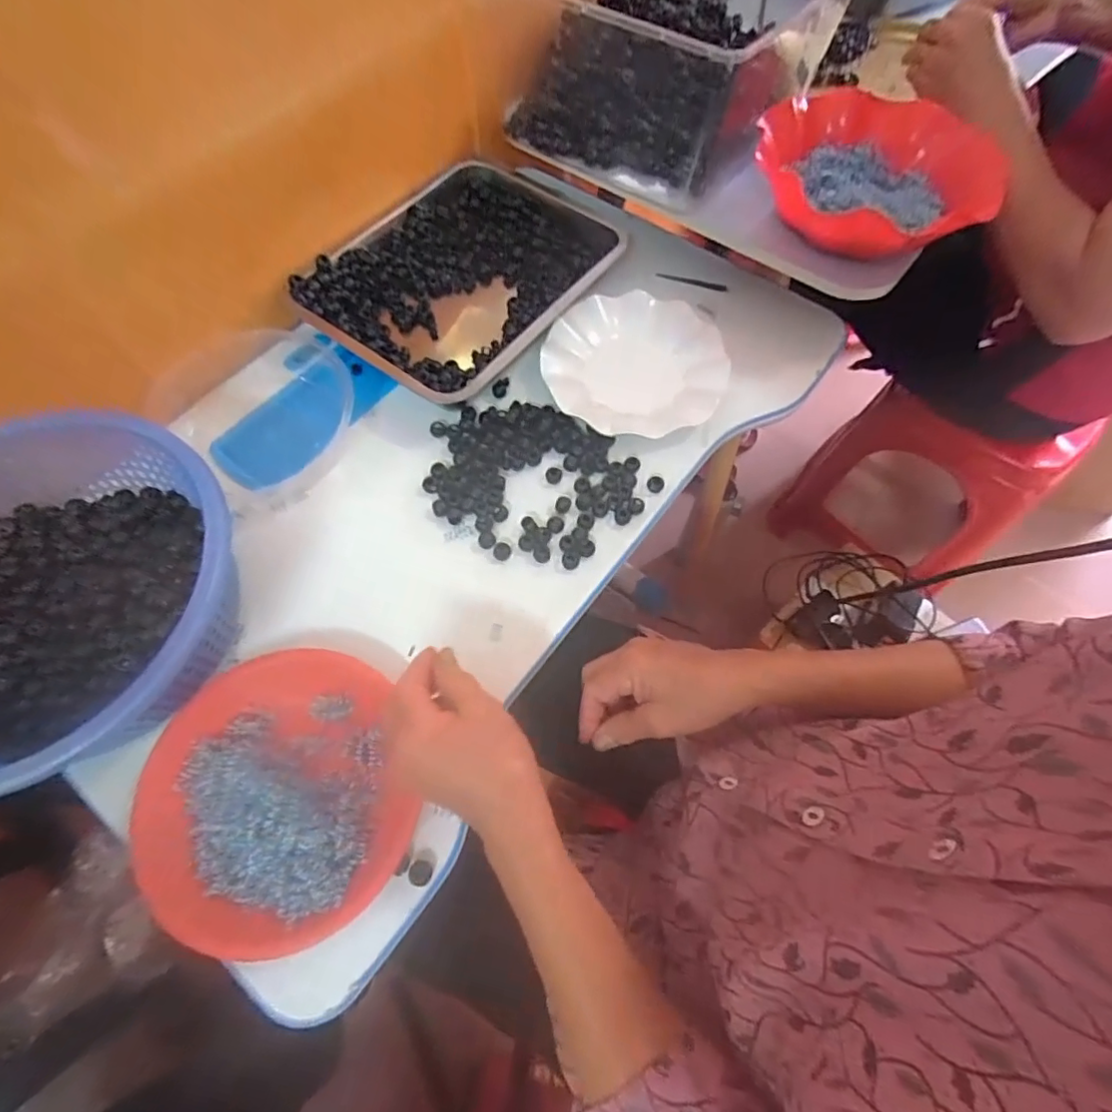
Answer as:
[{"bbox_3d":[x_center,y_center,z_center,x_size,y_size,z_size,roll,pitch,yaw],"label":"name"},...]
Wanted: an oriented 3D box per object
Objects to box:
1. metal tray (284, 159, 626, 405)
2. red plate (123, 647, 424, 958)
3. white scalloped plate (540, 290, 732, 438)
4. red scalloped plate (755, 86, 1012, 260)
[{"bbox_3d":[-0.097,-0.296,0.608,0.233,0.050,0.301,37,70,16],"label":"metal tray"},{"bbox_3d":[-0.208,0.169,0.408,0.186,0.036,0.191,0,65,0],"label":"red plate"},{"bbox_3d":[0.083,-0.200,0.580,0.180,0.020,0.180,0,65,0],"label":"white scalloped plate"},{"bbox_3d":[0.321,-0.390,0.571,0.224,0.055,0.242,0,65,0],"label":"red scalloped plate"}]

